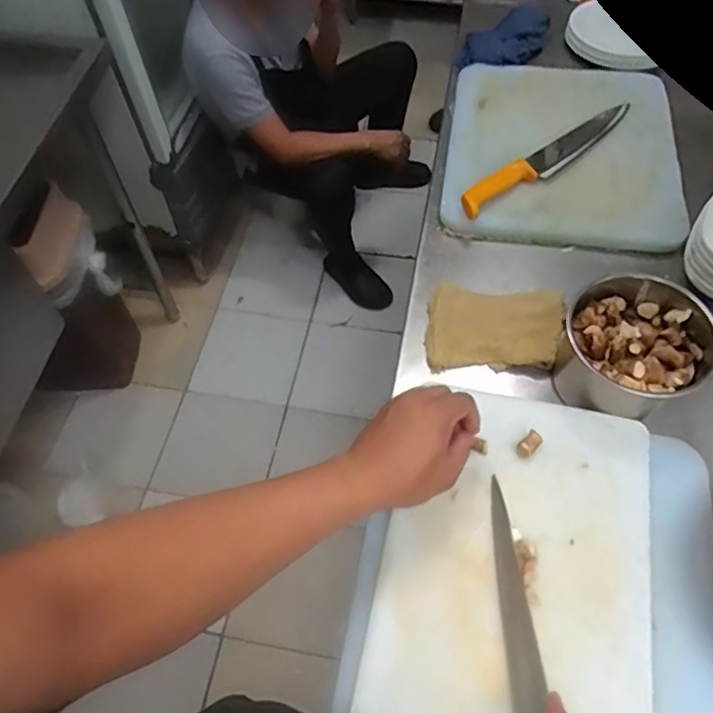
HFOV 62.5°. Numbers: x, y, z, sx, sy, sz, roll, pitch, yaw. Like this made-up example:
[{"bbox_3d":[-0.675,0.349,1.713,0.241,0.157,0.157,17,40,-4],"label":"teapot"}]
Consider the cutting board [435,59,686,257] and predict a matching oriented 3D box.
[{"bbox_3d":[0.313,-0.326,0.907,0.331,0.038,0.380,7,58,6],"label":"cutting board"}]

